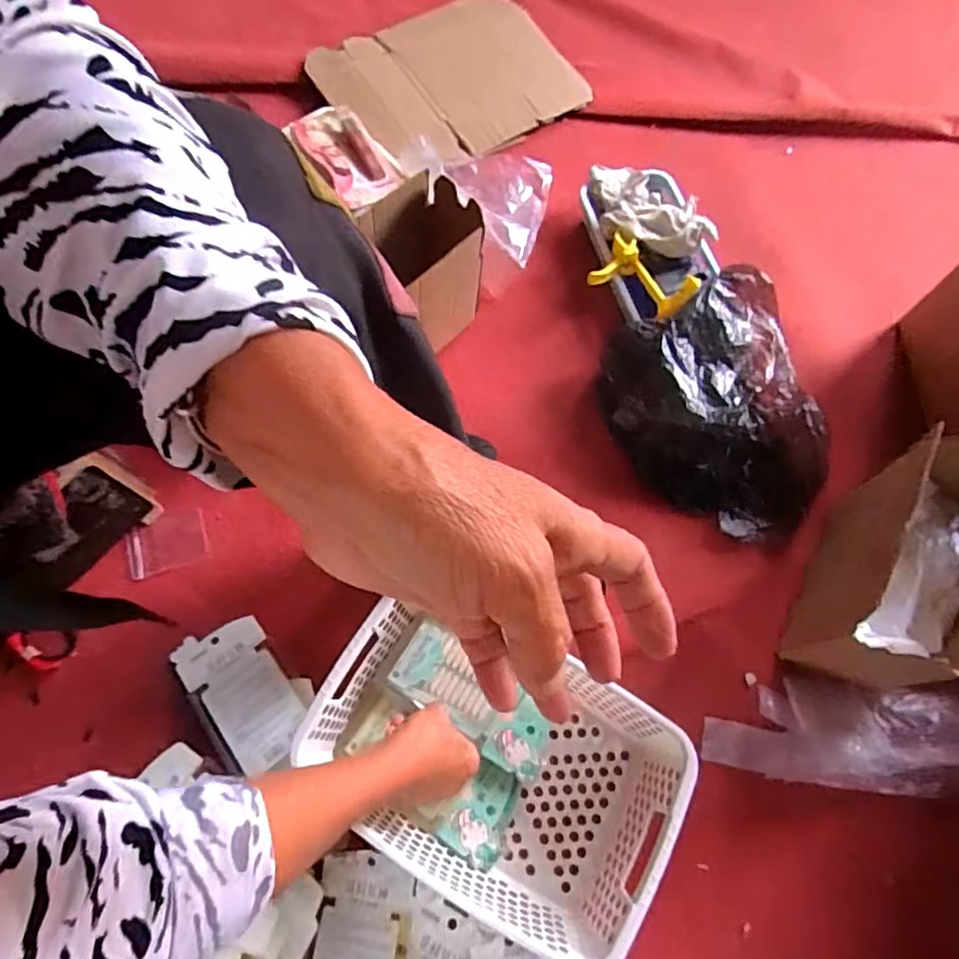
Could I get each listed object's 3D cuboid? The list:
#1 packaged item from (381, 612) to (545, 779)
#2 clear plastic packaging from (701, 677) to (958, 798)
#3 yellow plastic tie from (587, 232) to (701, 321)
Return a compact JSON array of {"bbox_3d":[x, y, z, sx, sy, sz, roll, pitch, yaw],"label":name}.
[{"bbox_3d":[-0.008,0.209,0.565,0.171,0.028,0.066,32,71,11],"label":"packaged item"},{"bbox_3d":[0.348,0.235,0.542,0.257,0.045,0.090,4,69,1],"label":"clear plastic packaging"},{"bbox_3d":[0.186,-0.231,0.685,0.073,0.041,0.145,-26,52,-11],"label":"yellow plastic tie"}]

